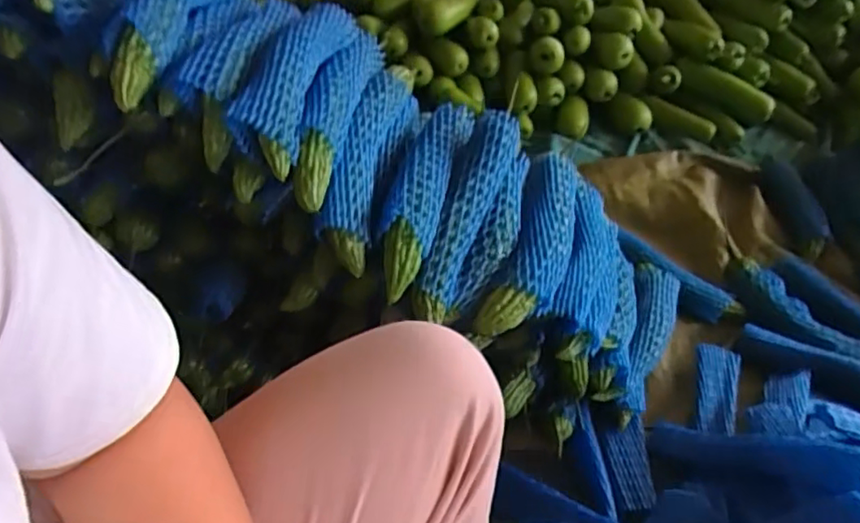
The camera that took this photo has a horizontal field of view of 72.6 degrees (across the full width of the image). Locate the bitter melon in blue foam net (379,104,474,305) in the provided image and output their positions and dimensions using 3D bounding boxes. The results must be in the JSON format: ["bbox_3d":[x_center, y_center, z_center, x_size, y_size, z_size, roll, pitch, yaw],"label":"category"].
[{"bbox_3d":[-0.006,-0.082,0.639,0.061,0.063,0.276,10,44,9],"label":"bitter melon in blue foam net"}]

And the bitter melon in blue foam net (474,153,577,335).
[{"bbox_3d":[0.127,-0.027,0.678,0.070,0.066,0.260,15,45,14],"label":"bitter melon in blue foam net"}]

